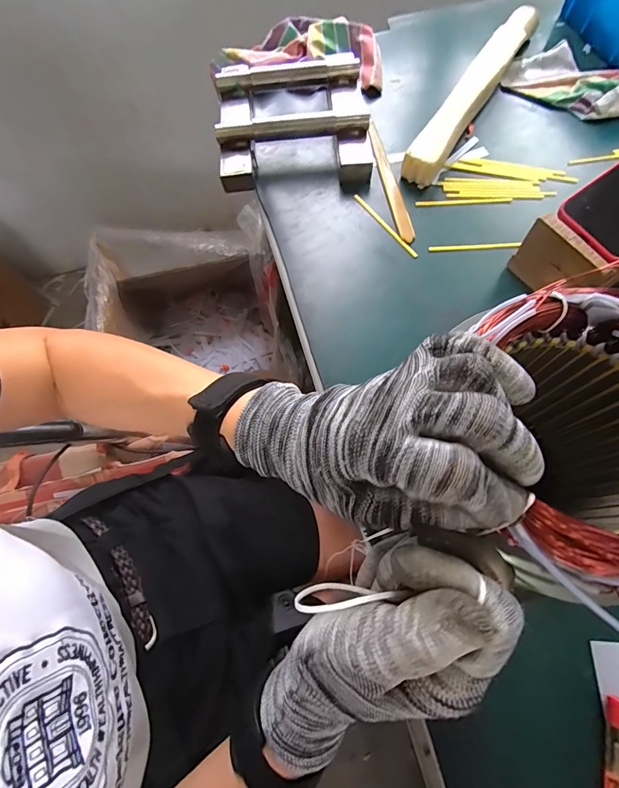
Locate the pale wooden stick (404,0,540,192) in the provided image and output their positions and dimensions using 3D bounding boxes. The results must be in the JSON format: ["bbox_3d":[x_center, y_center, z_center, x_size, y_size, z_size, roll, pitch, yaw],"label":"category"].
[{"bbox_3d":[0.211,-0.386,0.484,0.038,0.031,0.332,30,73,12],"label":"pale wooden stick"}]

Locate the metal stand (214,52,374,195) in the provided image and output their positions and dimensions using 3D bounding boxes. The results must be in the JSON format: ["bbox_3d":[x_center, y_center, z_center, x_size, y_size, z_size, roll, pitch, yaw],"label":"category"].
[{"bbox_3d":[-0.020,-0.329,0.471,0.186,0.047,0.176,-1,70,1],"label":"metal stand"}]

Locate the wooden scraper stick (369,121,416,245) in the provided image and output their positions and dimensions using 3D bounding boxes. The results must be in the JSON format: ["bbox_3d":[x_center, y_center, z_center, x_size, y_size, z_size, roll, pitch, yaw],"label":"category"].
[{"bbox_3d":[0.096,-0.254,0.456,0.021,0.008,0.183,-8,70,-2],"label":"wooden scraper stick"}]

